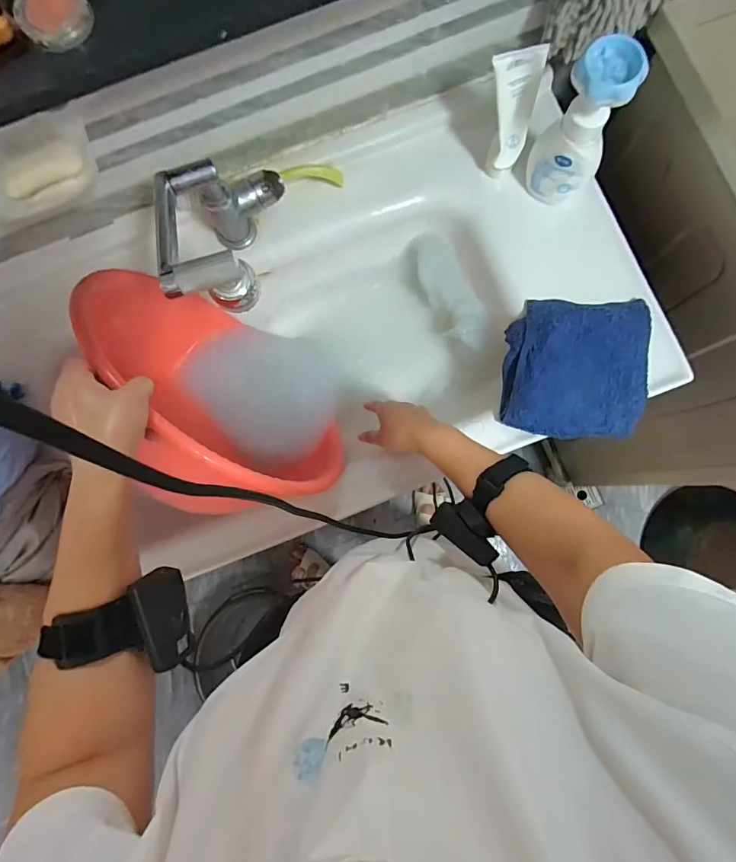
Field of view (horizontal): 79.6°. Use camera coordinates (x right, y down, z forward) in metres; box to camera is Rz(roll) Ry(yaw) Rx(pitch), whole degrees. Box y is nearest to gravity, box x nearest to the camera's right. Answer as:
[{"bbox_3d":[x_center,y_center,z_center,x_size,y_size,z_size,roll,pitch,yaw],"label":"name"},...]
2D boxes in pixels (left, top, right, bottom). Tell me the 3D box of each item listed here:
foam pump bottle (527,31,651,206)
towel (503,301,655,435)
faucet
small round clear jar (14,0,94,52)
[{"bbox_3d":[0.256,-0.365,0.536,0.081,0.173,0.061,29,84,5],"label":"foam pump bottle"},{"bbox_3d":[0.275,-0.083,0.583,0.176,0.031,0.184,7,83,3],"label":"towel"},{"bbox_3d":[-0.163,-0.225,0.499,0.107,0.124,0.302,-9,43,1],"label":"faucet"},{"bbox_3d":[-0.252,-0.337,0.355,0.054,0.017,0.049,-30,82,-2],"label":"small round clear jar"}]

